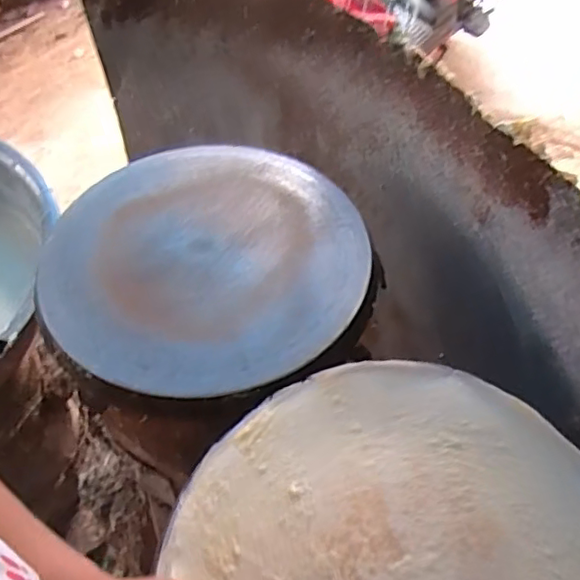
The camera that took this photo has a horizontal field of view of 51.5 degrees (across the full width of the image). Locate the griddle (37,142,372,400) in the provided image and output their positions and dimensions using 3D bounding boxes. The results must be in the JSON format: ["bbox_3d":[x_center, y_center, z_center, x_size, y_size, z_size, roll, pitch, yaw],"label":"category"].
[{"bbox_3d":[-0.098,-0.043,0.702,0.363,0.024,0.363,-3,52,3],"label":"griddle"}]

